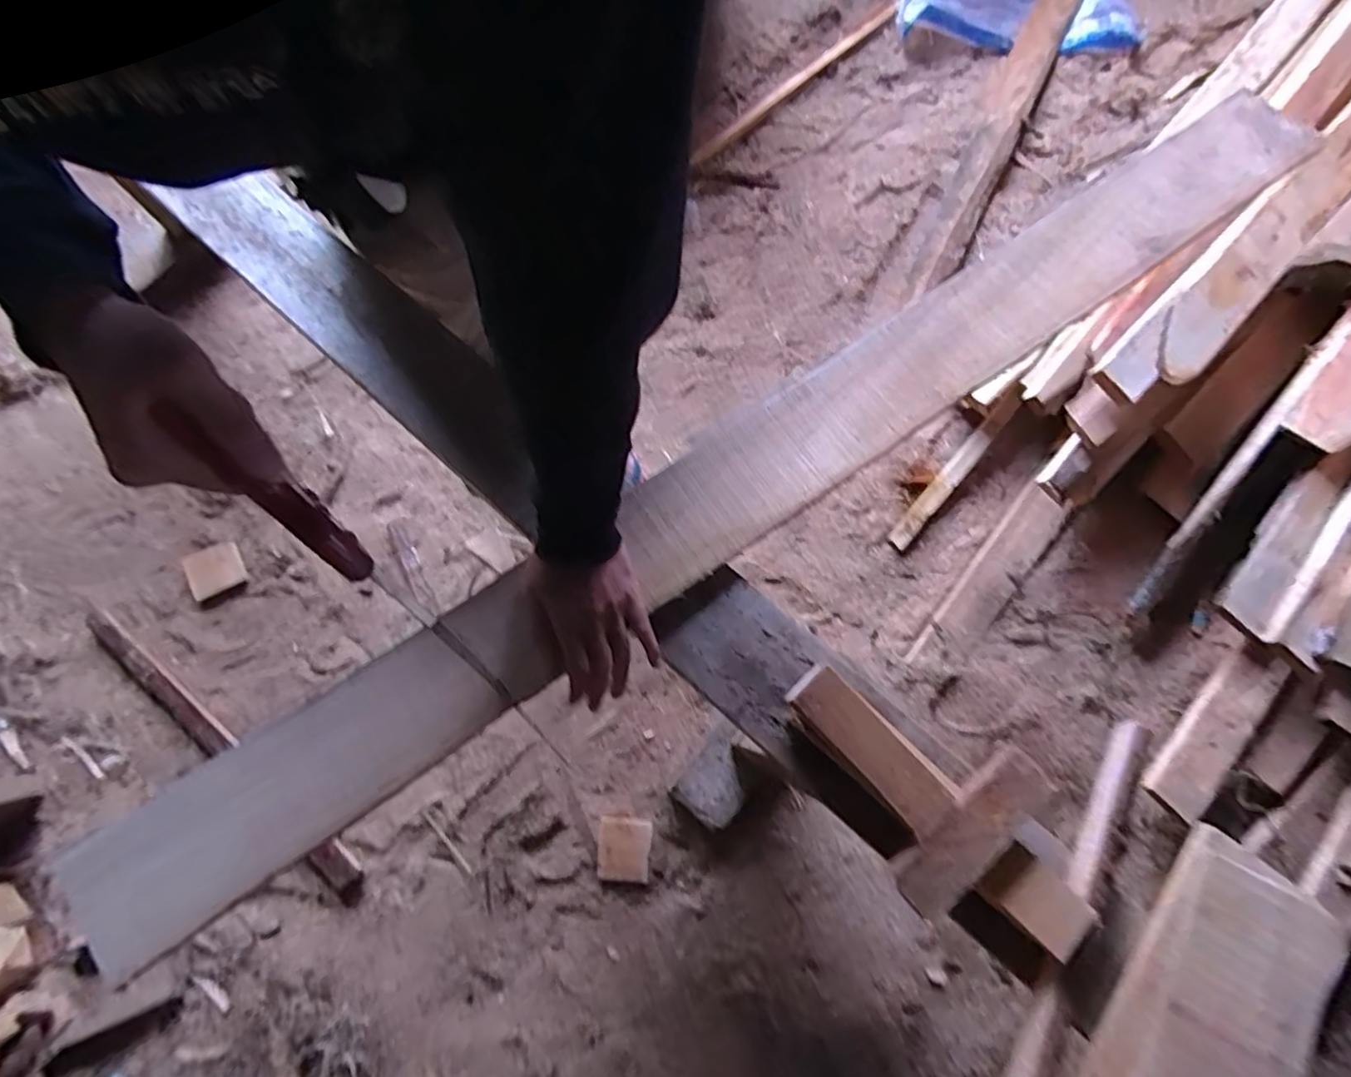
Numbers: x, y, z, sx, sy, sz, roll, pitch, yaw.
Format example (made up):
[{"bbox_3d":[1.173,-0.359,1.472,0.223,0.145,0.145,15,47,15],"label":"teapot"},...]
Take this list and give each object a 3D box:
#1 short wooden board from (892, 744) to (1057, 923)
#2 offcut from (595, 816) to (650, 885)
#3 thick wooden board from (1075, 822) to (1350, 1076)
[{"bbox_3d":[0.223,0.220,0.473,0.138,0.013,0.047,-38,78,-10],"label":"short wooden board"},{"bbox_3d":[-0.097,0.578,1.176,0.093,0.022,0.111,3,75,1],"label":"offcut"},{"bbox_3d":[0.398,0.380,0.474,0.121,0.030,0.279,36,78,9],"label":"thick wooden board"}]

